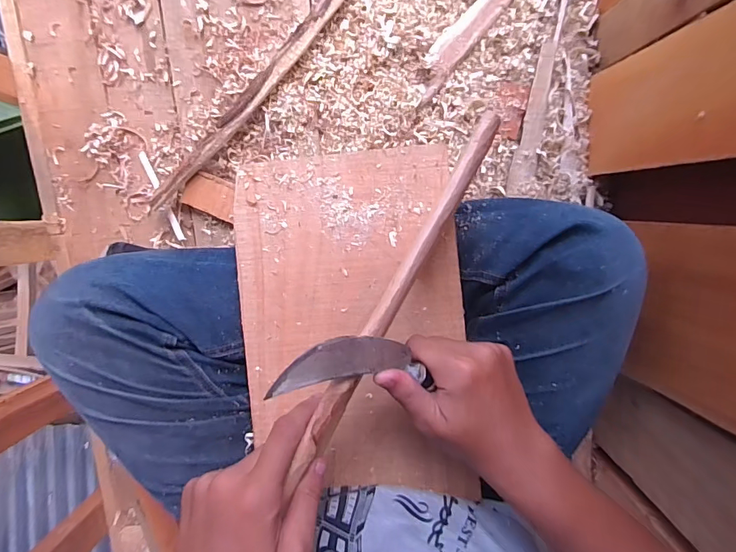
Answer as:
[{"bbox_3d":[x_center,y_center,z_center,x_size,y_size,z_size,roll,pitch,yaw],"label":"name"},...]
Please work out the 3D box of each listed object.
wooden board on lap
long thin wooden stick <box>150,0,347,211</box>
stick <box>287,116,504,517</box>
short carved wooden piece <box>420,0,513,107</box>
[{"bbox_3d":[-0.012,0.044,0.382,0.197,0.006,0.304,-4,91,0],"label":"wooden board on lap"},{"bbox_3d":[-0.118,-0.245,0.506,0.025,0.027,0.430,42,97,-5],"label":"long thin wooden stick"},{"bbox_3d":[0.014,0.016,0.264,0.014,0.012,0.258,29,90,-4],"label":"stick"},{"bbox_3d":[0.115,-0.287,0.500,0.036,0.012,0.172,40,97,-5],"label":"short carved wooden piece"}]

